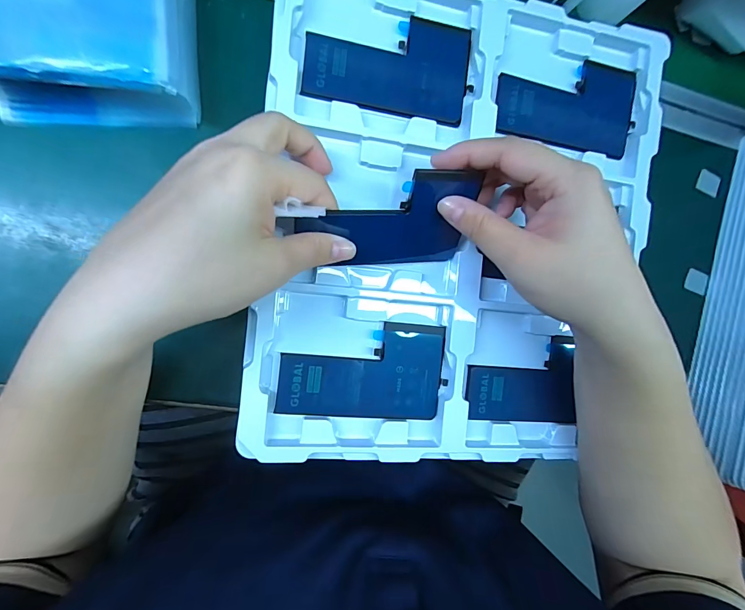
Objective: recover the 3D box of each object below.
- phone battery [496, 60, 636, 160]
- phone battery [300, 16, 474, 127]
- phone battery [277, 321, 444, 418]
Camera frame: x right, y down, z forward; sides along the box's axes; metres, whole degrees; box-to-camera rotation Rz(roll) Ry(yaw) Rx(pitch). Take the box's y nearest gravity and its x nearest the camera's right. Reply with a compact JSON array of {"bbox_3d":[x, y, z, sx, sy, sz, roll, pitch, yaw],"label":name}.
[{"bbox_3d":[0.144,-0.148,0.274,0.112,0.004,0.065,1,92,-13],"label":"phone battery"},{"bbox_3d":[0.012,-0.161,0.246,0.110,0.004,0.064,4,91,-13],"label":"phone battery"},{"bbox_3d":[-0.005,0.043,0.248,0.109,0.009,0.063,6,89,-12],"label":"phone battery"}]

